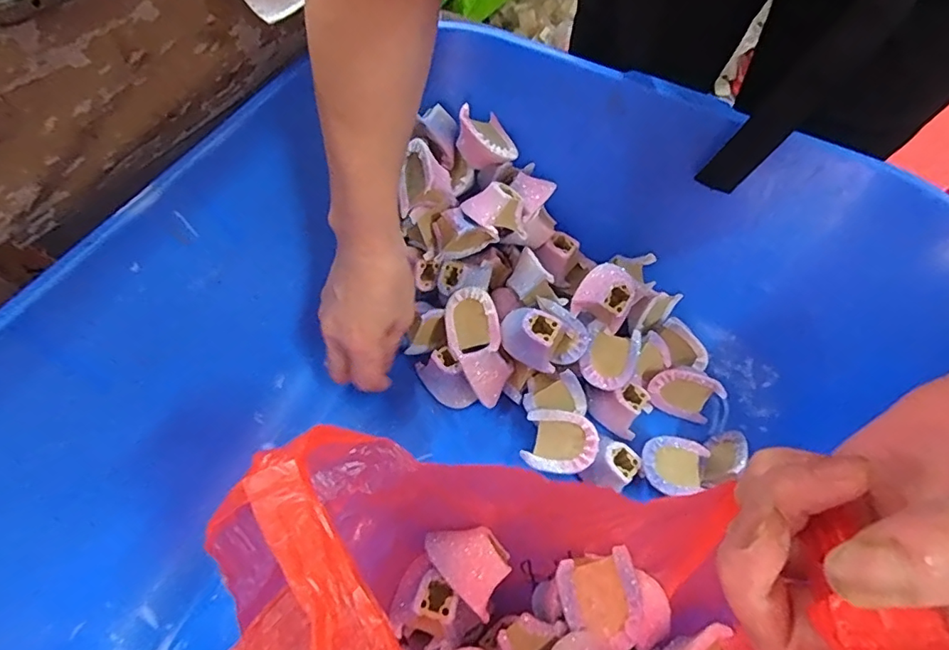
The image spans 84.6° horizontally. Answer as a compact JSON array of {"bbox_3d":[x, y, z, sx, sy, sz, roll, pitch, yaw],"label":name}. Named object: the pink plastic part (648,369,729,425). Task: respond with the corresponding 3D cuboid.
[{"bbox_3d":[0.168,0.054,0.425,0.053,0.043,0.025,15,26,7],"label":"pink plastic part"}]

